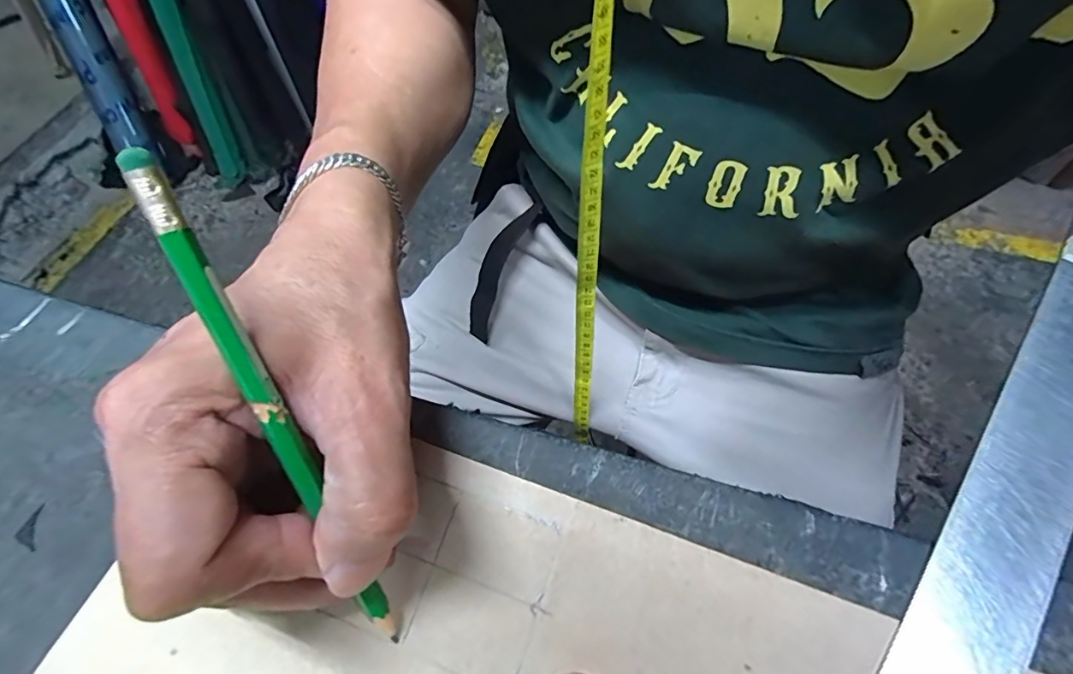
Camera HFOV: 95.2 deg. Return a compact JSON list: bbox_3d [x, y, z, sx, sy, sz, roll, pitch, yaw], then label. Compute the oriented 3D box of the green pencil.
[{"bbox_3d":[-0.068,0.027,0.132,0.007,0.151,0.004,-20,19,-7],"label":"green pencil"}]

